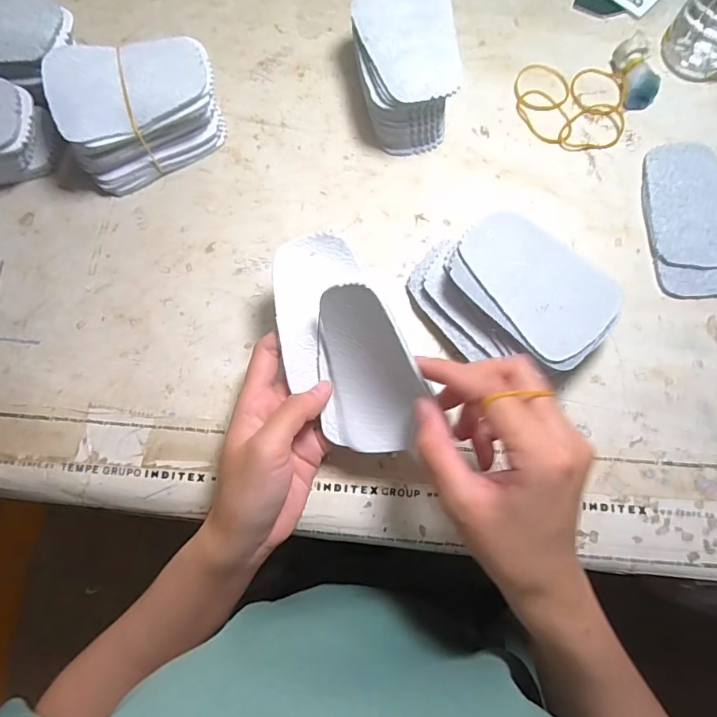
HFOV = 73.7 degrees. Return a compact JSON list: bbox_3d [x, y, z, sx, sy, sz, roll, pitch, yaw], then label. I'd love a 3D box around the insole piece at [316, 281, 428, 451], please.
[{"bbox_3d":[0.002,0.008,0.265,0.011,0.068,0.096,-30,113,-44],"label":"insole piece"}]

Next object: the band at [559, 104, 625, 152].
[{"bbox_3d":[0.179,-0.179,0.368,0.049,0.007,0.035,-7,77,-1],"label":"band"}]

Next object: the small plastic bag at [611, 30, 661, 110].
[{"bbox_3d":[0.214,-0.219,0.367,0.020,0.025,0.050,-9,77,-2],"label":"small plastic bag"}]

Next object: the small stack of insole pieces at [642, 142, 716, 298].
[{"bbox_3d":[0.246,-0.103,0.348,0.072,0.010,0.119,1,77,1],"label":"small stack of insole pieces"}]

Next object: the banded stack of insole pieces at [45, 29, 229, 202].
[{"bbox_3d":[-0.154,-0.177,0.342,0.109,0.063,0.070,-22,77,-5],"label":"banded stack of insole pieces"}]

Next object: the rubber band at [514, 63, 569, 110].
[{"bbox_3d":[0.145,-0.216,0.379,0.042,0.004,0.044,4,77,2],"label":"rubber band"}]

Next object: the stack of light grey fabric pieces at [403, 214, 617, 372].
[{"bbox_3d":[0.099,-0.039,0.313,0.121,0.050,0.090,34,79,8],"label":"stack of light grey fabric pieces"}]

